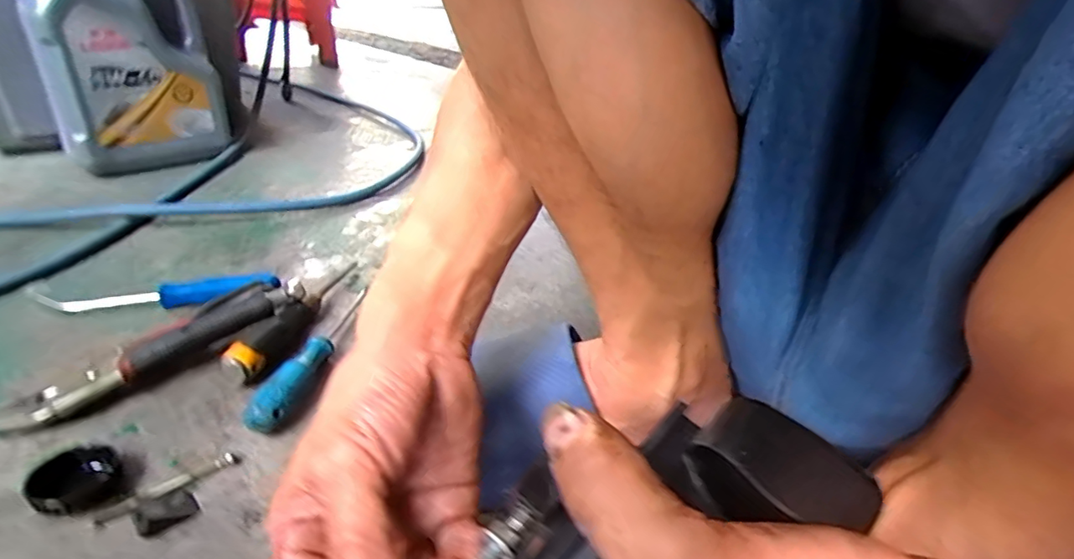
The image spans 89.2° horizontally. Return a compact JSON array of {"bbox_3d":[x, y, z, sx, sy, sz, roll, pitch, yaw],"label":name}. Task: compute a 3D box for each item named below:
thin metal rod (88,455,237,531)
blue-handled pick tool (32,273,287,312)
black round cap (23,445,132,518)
[{"bbox_3d":[-0.232,0.131,0.344,0.079,0.006,0.007,-22,39,-38],"label":"thin metal rod"},{"bbox_3d":[-0.355,0.016,0.512,0.203,0.025,0.025,-4,31,-16],"label":"blue-handled pick tool"},{"bbox_3d":[-0.282,0.125,0.335,0.048,0.014,0.044,4,30,-2],"label":"black round cap"}]

